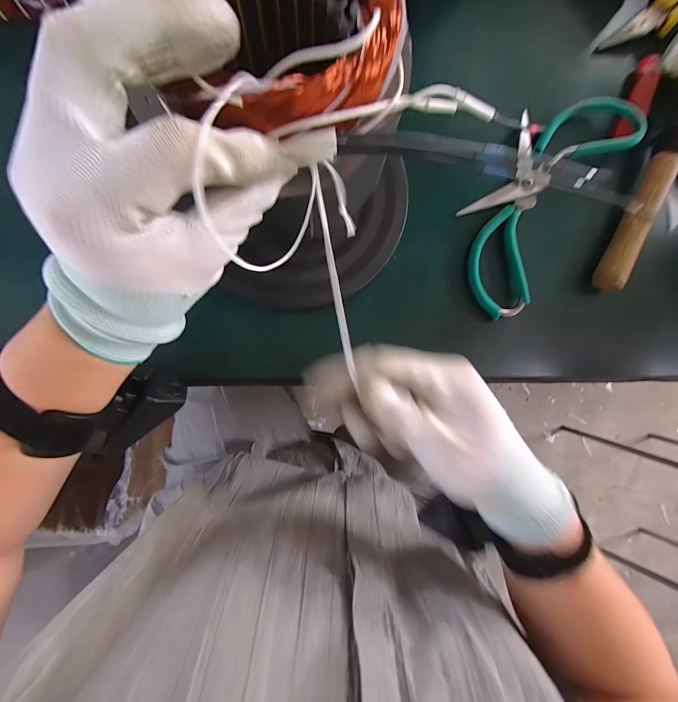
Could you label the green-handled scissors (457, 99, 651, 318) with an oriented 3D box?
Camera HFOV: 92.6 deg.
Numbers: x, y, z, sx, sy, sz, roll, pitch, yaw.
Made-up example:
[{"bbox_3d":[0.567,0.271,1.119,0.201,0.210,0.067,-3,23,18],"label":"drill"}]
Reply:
[{"bbox_3d":[0.181,-0.144,0.295,0.093,0.017,0.230,35,87,-4],"label":"green-handled scissors"}]

